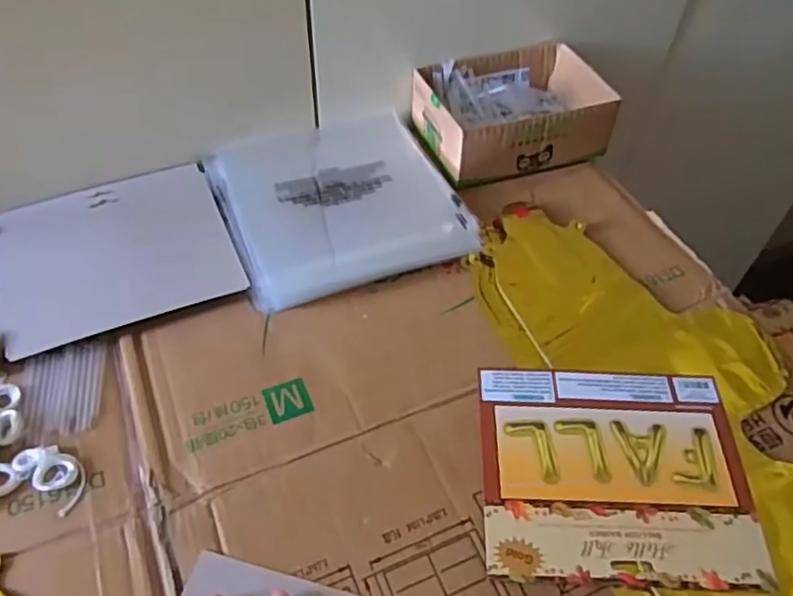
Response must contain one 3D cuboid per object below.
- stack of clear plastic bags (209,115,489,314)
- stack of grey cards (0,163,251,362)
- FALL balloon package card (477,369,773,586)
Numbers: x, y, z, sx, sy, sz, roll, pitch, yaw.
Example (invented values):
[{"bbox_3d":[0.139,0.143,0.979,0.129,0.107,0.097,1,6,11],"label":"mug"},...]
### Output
[{"bbox_3d":[-0.058,-0.099,0.638,0.215,0.016,0.216,-16,54,-15],"label":"stack of clear plastic bags"},{"bbox_3d":[-0.253,-0.043,0.585,0.195,0.011,0.172,-19,55,-16],"label":"stack of grey cards"},{"bbox_3d":[0.158,0.124,0.474,0.189,0.008,0.158,3,52,0],"label":"FALL balloon package card"}]

